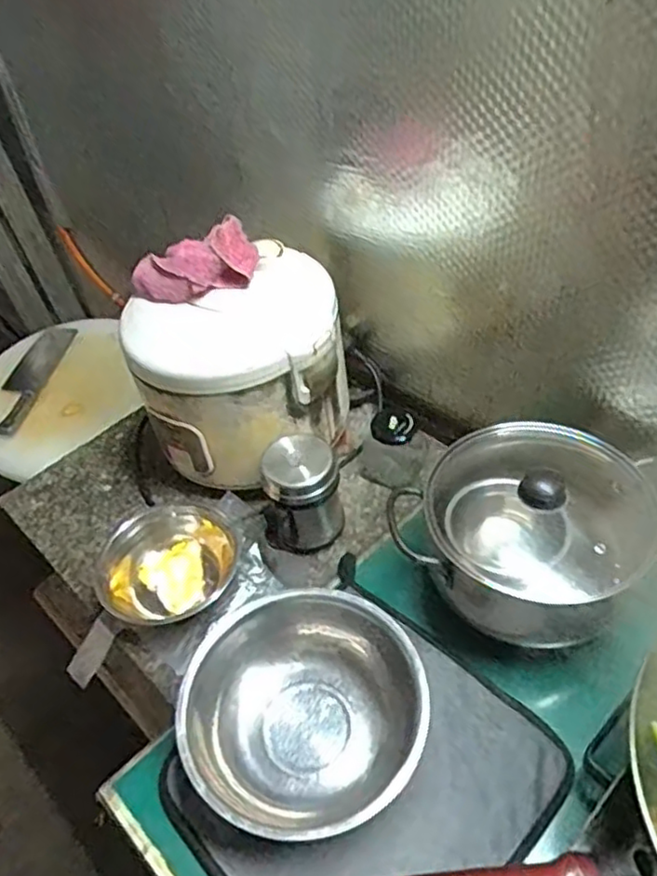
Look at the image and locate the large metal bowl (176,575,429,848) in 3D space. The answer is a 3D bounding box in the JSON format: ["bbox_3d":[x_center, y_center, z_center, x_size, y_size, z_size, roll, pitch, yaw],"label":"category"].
[{"bbox_3d":[-0.021,0.251,0.616,0.205,0.080,0.197,-3,46,4],"label":"large metal bowl"}]

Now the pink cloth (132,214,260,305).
[{"bbox_3d":[-0.162,-0.190,0.772,0.159,0.063,0.064,-9,44,21],"label":"pink cloth"}]

